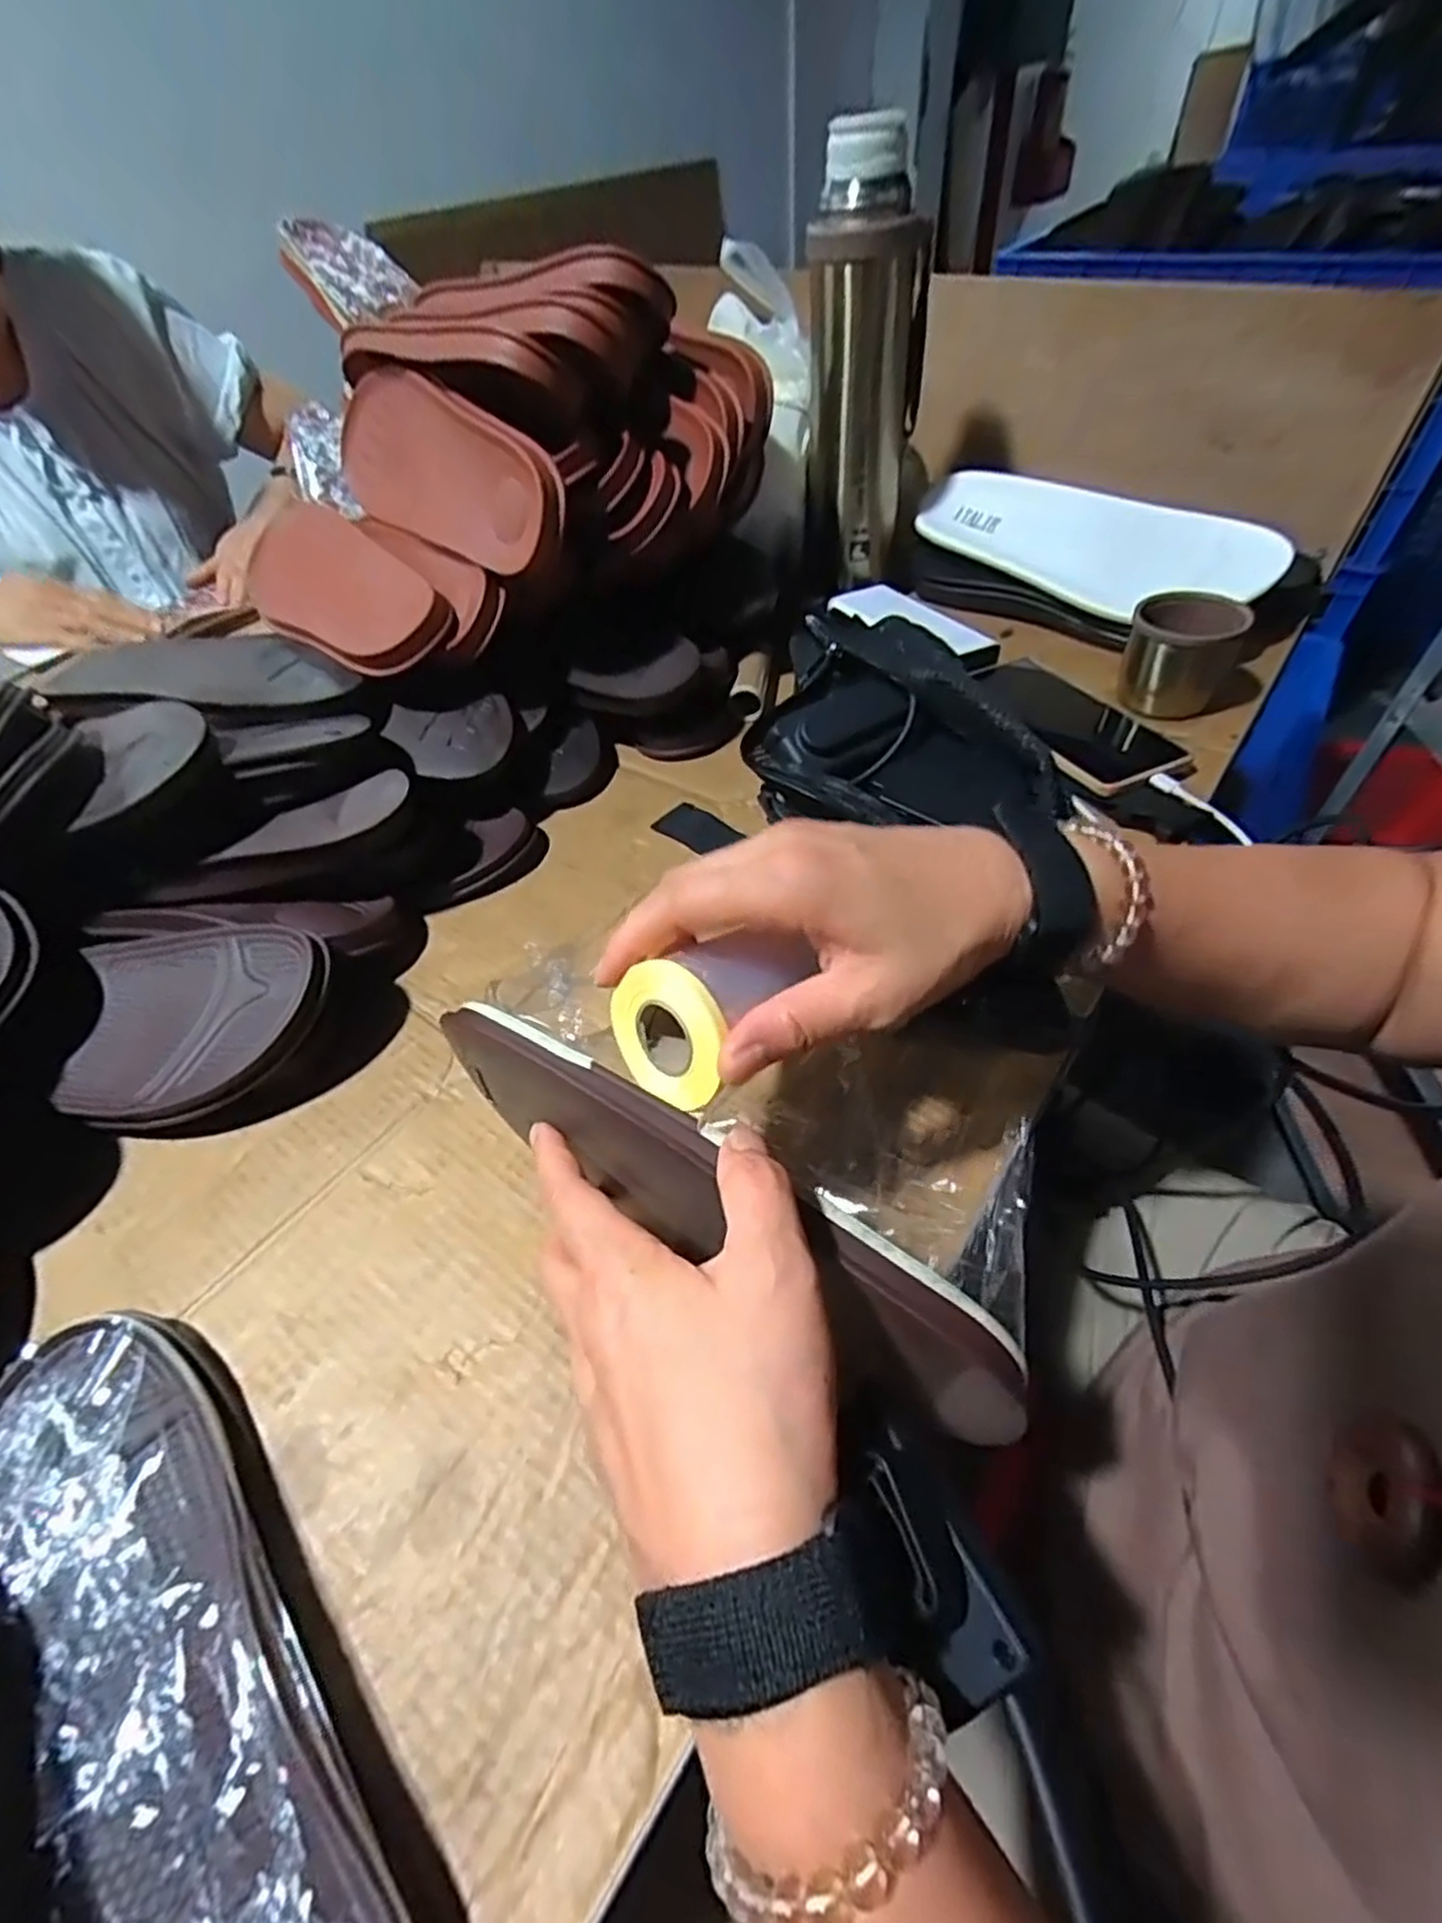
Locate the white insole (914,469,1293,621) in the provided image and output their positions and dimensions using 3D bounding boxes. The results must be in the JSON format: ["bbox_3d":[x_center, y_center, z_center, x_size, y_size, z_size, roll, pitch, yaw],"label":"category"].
[{"bbox_3d":[0.291,-0.337,0.597,0.275,0.030,0.088,31,92,29],"label":"white insole"}]

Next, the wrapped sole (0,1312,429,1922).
[{"bbox_3d":[-0.173,0.232,0.236,0.259,0.026,0.079,36,62,29],"label":"wrapped sole"}]

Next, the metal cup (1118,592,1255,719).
[{"bbox_3d":[0.326,-0.219,0.530,0.070,0.060,0.068,21,56,21],"label":"metal cup"}]

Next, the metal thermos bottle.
[{"bbox_3d":[0.110,-0.449,0.573,0.083,0.266,0.074,5,52,9],"label":"metal thermos bottle"}]

